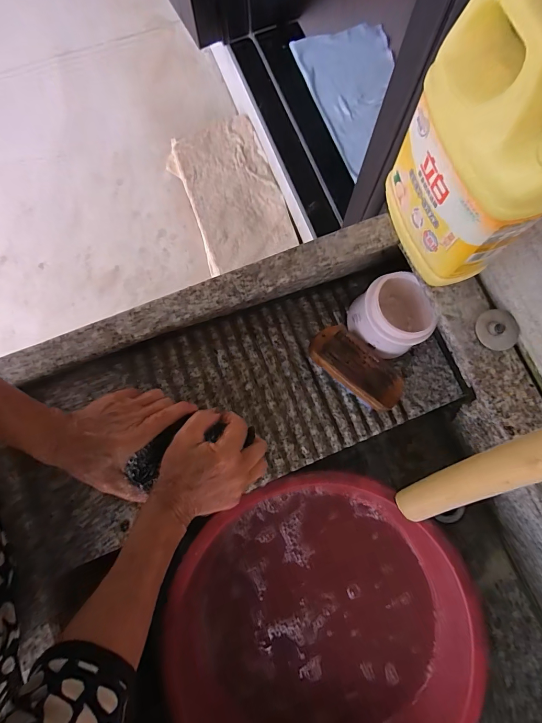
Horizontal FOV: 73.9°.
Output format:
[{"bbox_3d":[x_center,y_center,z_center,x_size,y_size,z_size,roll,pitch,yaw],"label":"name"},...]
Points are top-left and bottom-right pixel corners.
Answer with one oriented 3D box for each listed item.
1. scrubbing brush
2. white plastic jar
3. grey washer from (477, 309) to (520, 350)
[{"bbox_3d":[0.113,0.005,0.467,0.126,0.046,0.070,36,82,7],"label":"scrubbing brush"},{"bbox_3d":[0.157,-0.061,0.471,0.092,0.092,0.093,0,79,1],"label":"white plastic jar"},{"bbox_3d":[0.254,-0.036,0.401,0.045,0.009,0.046,0,79,1],"label":"grey washer"}]

